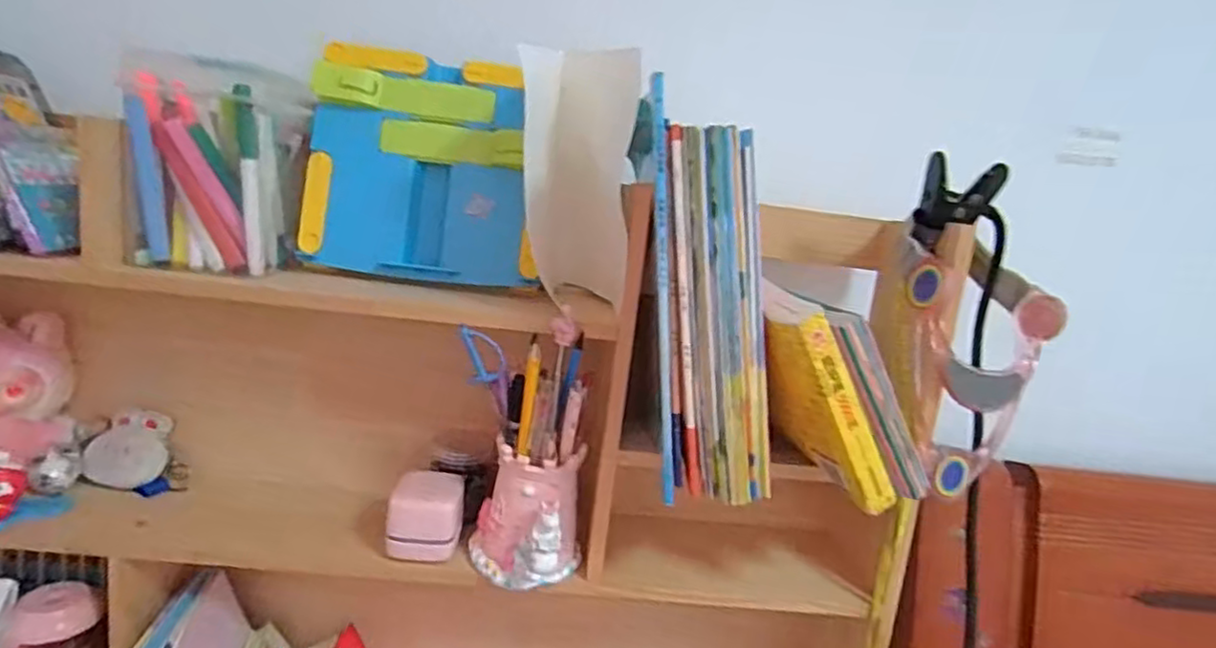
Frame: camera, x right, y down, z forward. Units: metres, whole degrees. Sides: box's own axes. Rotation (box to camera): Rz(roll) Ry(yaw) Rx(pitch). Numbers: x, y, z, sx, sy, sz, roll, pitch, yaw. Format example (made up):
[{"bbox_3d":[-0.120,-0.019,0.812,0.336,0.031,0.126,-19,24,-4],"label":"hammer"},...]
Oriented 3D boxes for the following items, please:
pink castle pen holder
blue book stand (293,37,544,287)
[{"bbox_3d":[-0.065,0.158,0.545,0.088,0.104,0.073,7,9,-4],"label":"pink castle pen holder"},{"bbox_3d":[-0.160,-0.139,0.589,0.191,0.185,0.044,7,9,-5],"label":"blue book stand"}]

